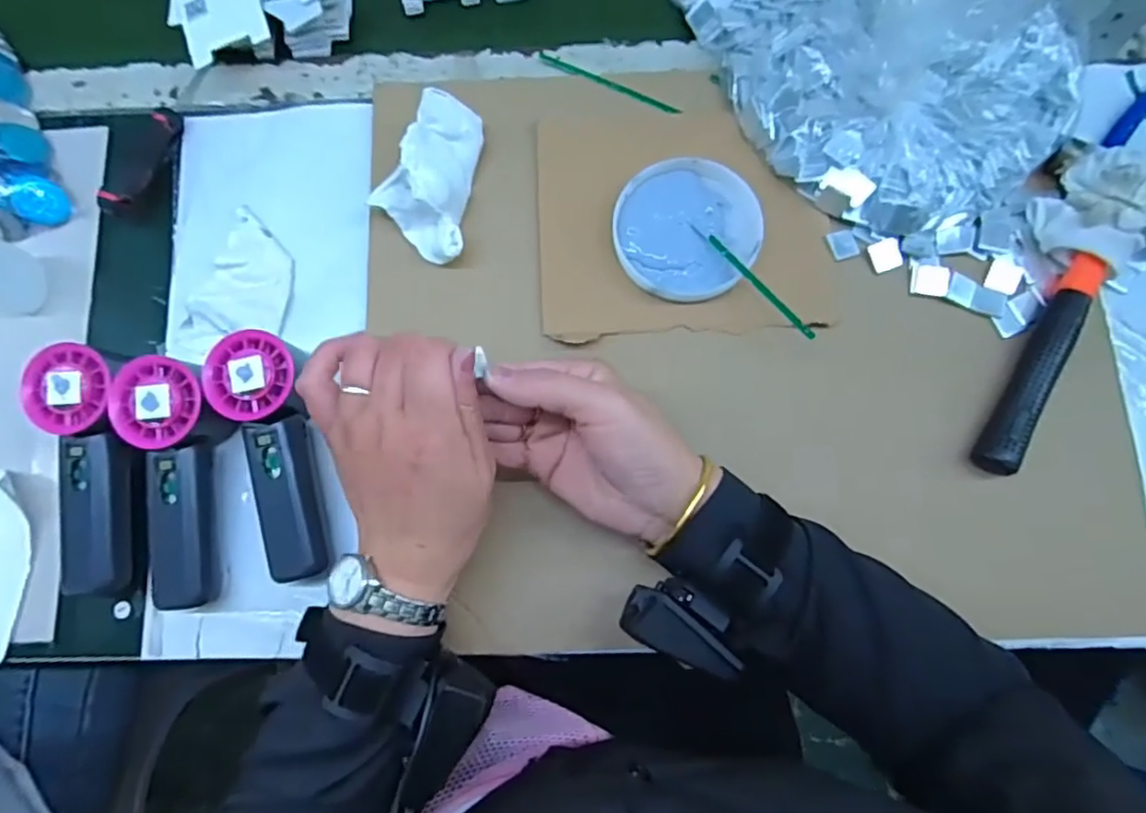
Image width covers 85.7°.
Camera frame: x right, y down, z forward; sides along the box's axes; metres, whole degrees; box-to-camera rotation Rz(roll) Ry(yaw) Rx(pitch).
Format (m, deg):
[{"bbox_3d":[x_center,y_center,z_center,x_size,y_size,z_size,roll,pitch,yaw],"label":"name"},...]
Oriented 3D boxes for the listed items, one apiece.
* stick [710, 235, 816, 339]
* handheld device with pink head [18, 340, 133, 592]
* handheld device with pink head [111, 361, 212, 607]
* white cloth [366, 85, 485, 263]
[{"bbox_3d":[0.123,-0.079,0.407,0.006,0.008,0.102,-33,62,-3],"label":"stick"},{"bbox_3d":[-0.311,0.042,0.397,0.057,0.053,0.153,0,79,2],"label":"handheld device with pink head"},{"bbox_3d":[-0.249,0.049,0.394,0.054,0.055,0.153,-7,79,1],"label":"handheld device with pink head"},{"bbox_3d":[-0.103,-0.162,0.431,0.065,0.043,0.114,8,79,4],"label":"white cloth"}]

